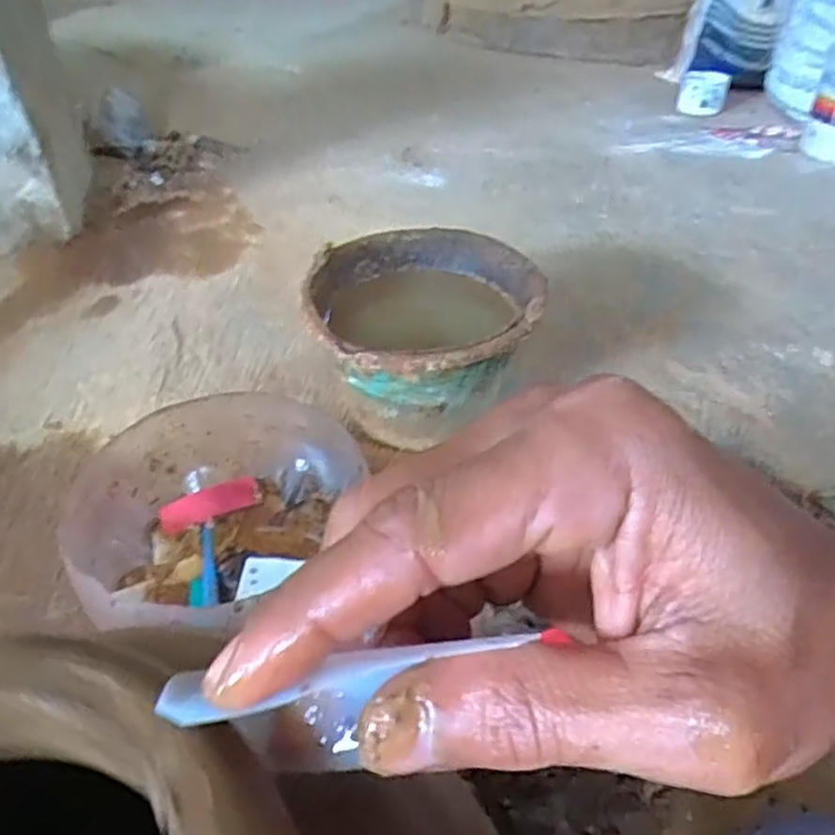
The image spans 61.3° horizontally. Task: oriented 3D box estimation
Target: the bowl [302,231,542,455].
[{"bbox_3d":[0.005,-0.076,0.790,0.230,0.181,0.256,3,41,4],"label":"bowl"}]

